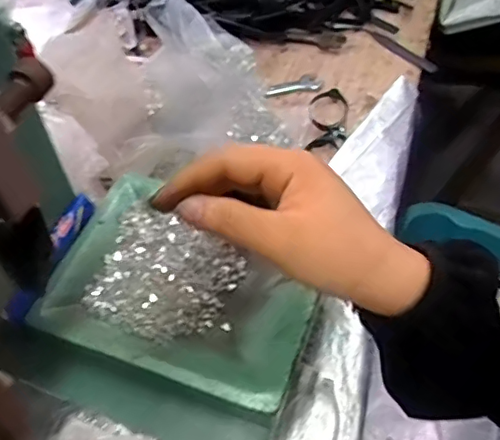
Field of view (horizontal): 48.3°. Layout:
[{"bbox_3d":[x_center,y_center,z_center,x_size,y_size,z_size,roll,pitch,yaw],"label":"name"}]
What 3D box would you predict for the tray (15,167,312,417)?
[{"bbox_3d":[-0.048,0.045,0.421,0.192,0.024,0.148,20,55,10],"label":"tray"}]

